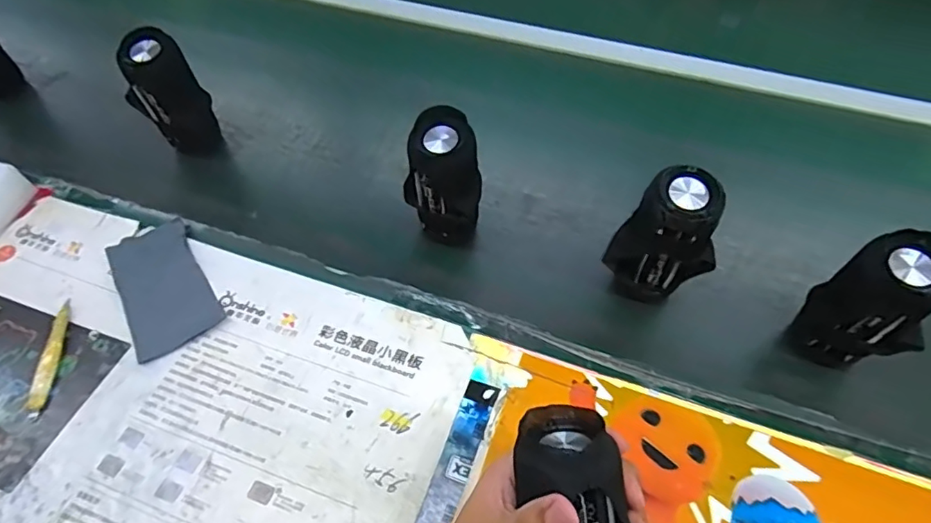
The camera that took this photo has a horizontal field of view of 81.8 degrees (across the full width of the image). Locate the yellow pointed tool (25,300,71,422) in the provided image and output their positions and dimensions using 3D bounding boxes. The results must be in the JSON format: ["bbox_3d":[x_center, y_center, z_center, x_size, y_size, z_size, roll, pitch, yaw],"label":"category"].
[{"bbox_3d":[-0.391,0.088,0.506,0.014,0.011,0.119,-6,55,-5],"label":"yellow pointed tool"}]

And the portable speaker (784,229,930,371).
[{"bbox_3d":[0.350,0.044,0.467,0.055,0.147,0.061,3,55,2],"label":"portable speaker"}]

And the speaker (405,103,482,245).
[{"bbox_3d":[-0.021,-0.073,0.555,0.066,0.152,0.057,22,57,15],"label":"speaker"}]

